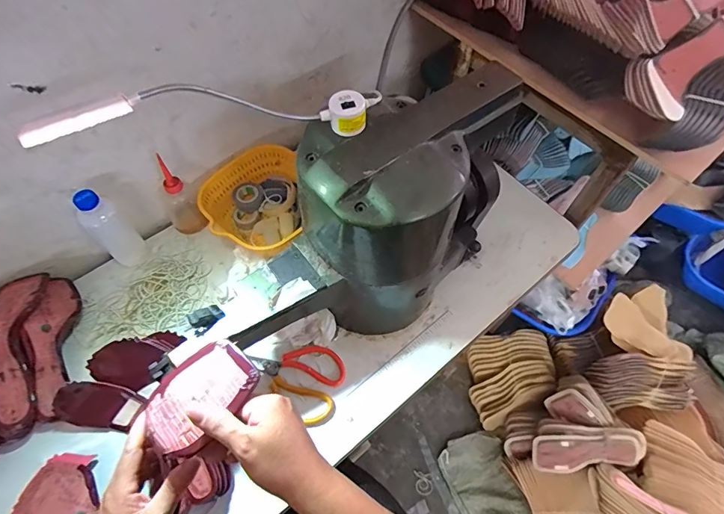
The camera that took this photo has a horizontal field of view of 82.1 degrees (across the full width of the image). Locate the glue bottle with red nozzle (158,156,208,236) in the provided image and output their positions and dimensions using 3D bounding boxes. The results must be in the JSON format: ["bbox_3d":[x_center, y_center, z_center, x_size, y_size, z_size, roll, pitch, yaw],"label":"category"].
[{"bbox_3d":[-0.335,-0.103,0.753,0.058,0.164,0.049,-32,65,-17],"label":"glue bottle with red nozzle"}]

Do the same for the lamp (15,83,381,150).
[{"bbox_3d":[-0.130,-0.147,0.411,0.339,0.054,0.058,-12,59,-28],"label":"lamp"}]

